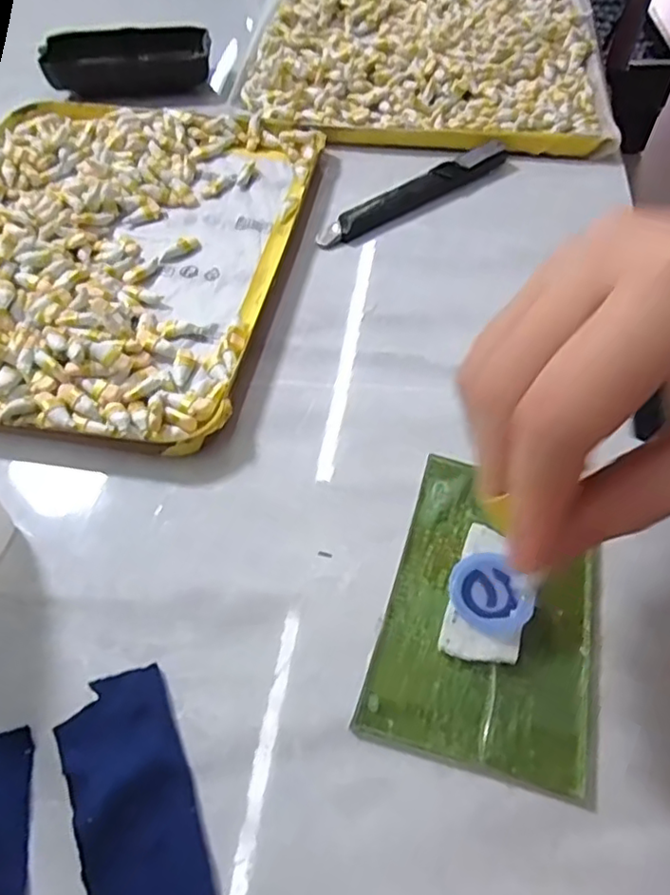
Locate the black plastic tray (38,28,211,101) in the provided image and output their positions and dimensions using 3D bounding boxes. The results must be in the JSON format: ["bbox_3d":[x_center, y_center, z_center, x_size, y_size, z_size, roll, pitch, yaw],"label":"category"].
[{"bbox_3d":[-0.143,-0.265,0.420,0.111,0.023,0.051,-3,57,-3],"label":"black plastic tray"}]

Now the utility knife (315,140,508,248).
[{"bbox_3d":[0.045,-0.143,0.340,0.128,0.009,0.021,-33,63,-20],"label":"utility knife"}]

